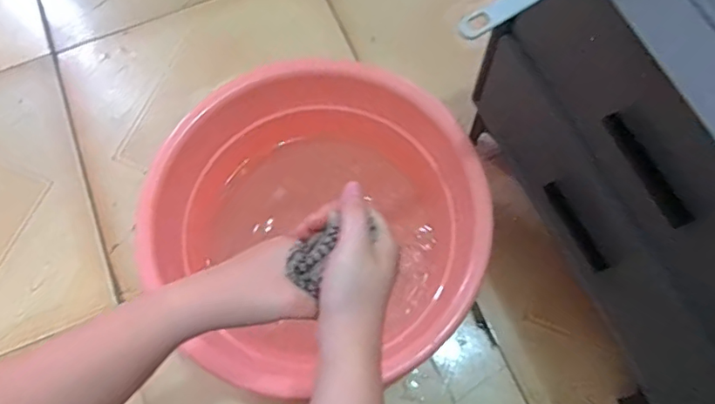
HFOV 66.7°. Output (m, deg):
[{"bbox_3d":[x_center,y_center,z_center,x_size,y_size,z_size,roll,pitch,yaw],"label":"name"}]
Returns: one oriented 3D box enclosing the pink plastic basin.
[{"bbox_3d":[-0.041,0.030,0.774,0.401,0.178,0.430,0,70,1],"label":"pink plastic basin"}]

